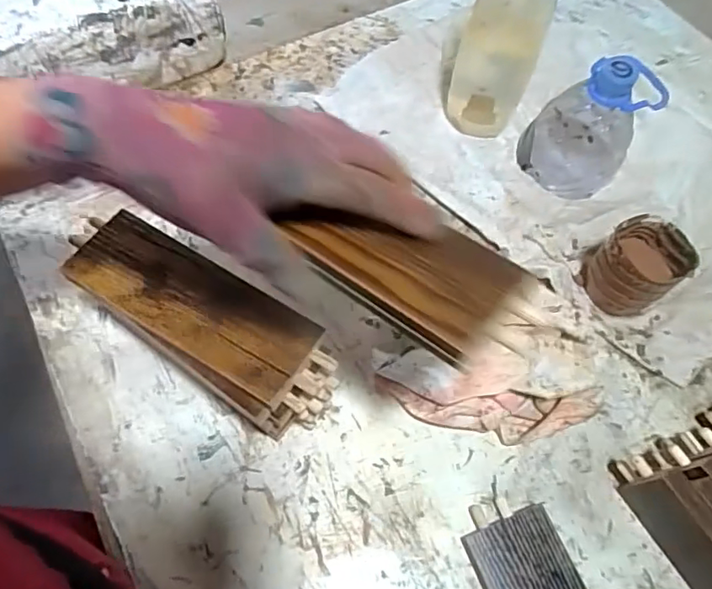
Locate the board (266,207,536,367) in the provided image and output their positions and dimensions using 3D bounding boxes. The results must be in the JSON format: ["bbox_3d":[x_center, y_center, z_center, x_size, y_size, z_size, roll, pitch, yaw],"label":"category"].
[{"bbox_3d":[0.024,-0.019,0.267,0.115,0.010,0.065,36,67,17],"label":"board"}]

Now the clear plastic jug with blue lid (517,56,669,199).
[{"bbox_3d":[0.221,-0.169,0.507,0.097,0.123,0.091,1,63,-2],"label":"clear plastic jug with blue lid"}]

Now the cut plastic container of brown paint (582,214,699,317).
[{"bbox_3d":[0.242,-0.027,0.463,0.067,0.061,0.070,1,63,-2],"label":"cut plastic container of brown paint"}]

